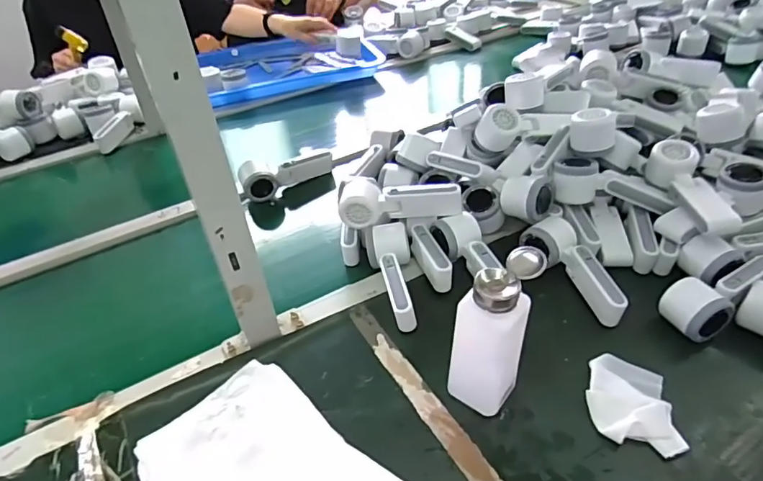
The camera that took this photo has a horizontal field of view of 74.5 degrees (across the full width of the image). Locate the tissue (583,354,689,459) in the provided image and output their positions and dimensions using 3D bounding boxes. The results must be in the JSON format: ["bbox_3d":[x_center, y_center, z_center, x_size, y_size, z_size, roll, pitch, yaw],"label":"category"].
[{"bbox_3d":[0.260,0.162,0.520,0.084,0.023,0.101,8,42,15],"label":"tissue"}]

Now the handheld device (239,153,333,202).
[{"bbox_3d":[-0.157,-0.112,0.859,0.164,0.049,0.057,-16,41,-14],"label":"handheld device"}]

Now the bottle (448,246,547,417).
[{"bbox_3d":[0.107,0.093,0.492,0.061,0.176,0.069,19,45,26],"label":"bottle"}]

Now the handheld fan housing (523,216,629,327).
[{"bbox_3d":[0.238,0.039,0.643,0.066,0.046,0.164,-11,40,-8],"label":"handheld fan housing"}]

